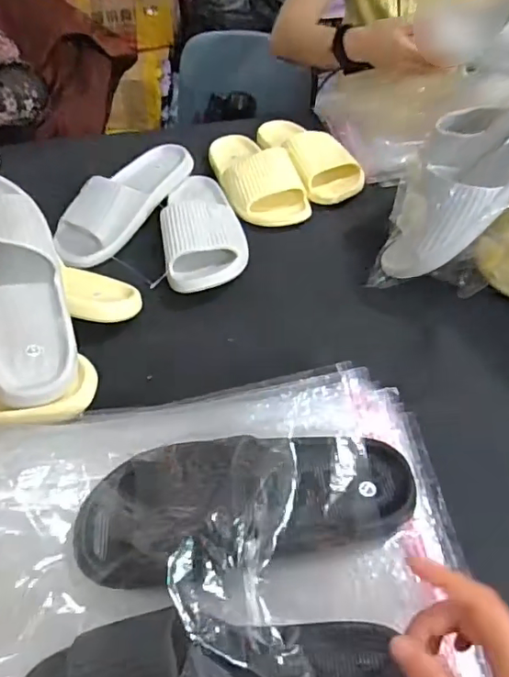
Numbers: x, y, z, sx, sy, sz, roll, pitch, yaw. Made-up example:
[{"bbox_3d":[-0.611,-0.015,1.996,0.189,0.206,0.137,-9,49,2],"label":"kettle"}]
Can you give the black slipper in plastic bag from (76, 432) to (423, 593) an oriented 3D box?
[{"bbox_3d":[-0.006,0.118,0.395,0.257,0.062,0.113,-8,47,-4],"label":"black slipper in plastic bag"}]

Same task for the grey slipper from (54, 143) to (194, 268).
[{"bbox_3d":[-0.184,-0.201,0.769,0.105,0.059,0.253,25,54,24],"label":"grey slipper"}]

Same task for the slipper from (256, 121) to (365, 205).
[{"bbox_3d":[0.085,-0.298,0.852,0.101,0.061,0.254,-19,49,-13],"label":"slipper"}]

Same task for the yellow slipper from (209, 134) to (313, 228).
[{"bbox_3d":[-0.006,-0.254,0.812,0.101,0.056,0.223,-19,49,-14],"label":"yellow slipper"}]

